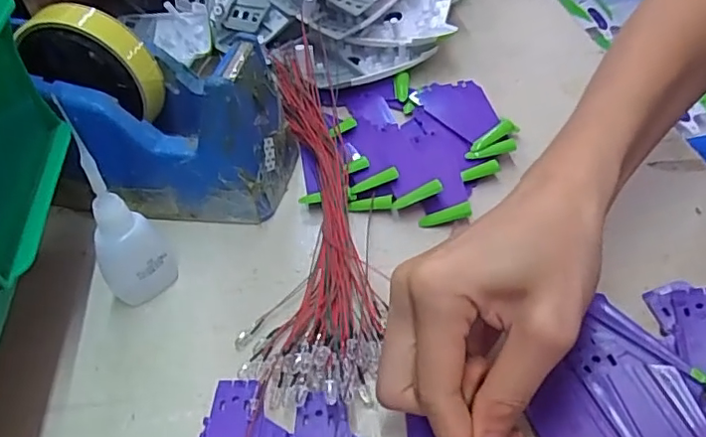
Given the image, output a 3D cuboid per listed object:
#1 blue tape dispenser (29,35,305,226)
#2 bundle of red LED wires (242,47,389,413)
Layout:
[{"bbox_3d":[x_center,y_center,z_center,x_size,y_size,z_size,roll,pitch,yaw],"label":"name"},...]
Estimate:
[{"bbox_3d":[-0.106,-0.055,0.342,0.135,0.092,0.069,4,47,9],"label":"blue tape dispenser"},{"bbox_3d":[-0.032,-0.023,0.346,0.061,0.031,0.278,-8,46,-2],"label":"bundle of red LED wires"}]

